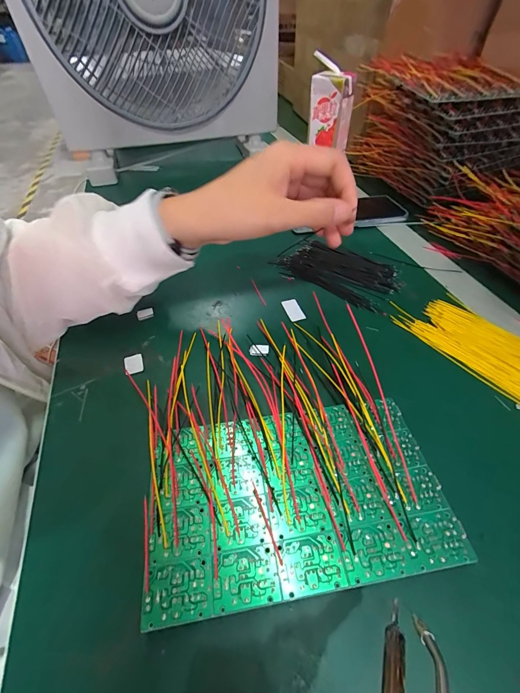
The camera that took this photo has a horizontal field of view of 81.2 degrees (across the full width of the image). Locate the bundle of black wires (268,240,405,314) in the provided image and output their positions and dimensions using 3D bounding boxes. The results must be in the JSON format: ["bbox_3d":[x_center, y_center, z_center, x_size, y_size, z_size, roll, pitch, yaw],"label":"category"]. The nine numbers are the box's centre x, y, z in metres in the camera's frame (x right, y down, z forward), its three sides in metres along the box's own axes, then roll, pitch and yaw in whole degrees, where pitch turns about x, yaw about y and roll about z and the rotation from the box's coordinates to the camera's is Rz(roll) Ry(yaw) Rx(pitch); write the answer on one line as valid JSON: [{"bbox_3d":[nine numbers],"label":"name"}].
[{"bbox_3d":[0.091,-0.086,0.344,0.126,0.007,0.073,33,59,27],"label":"bundle of black wires"}]

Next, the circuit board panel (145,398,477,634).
[{"bbox_3d":[0.022,0.092,0.190,0.168,0.018,0.099,-9,50,-4],"label":"circuit board panel"}]

